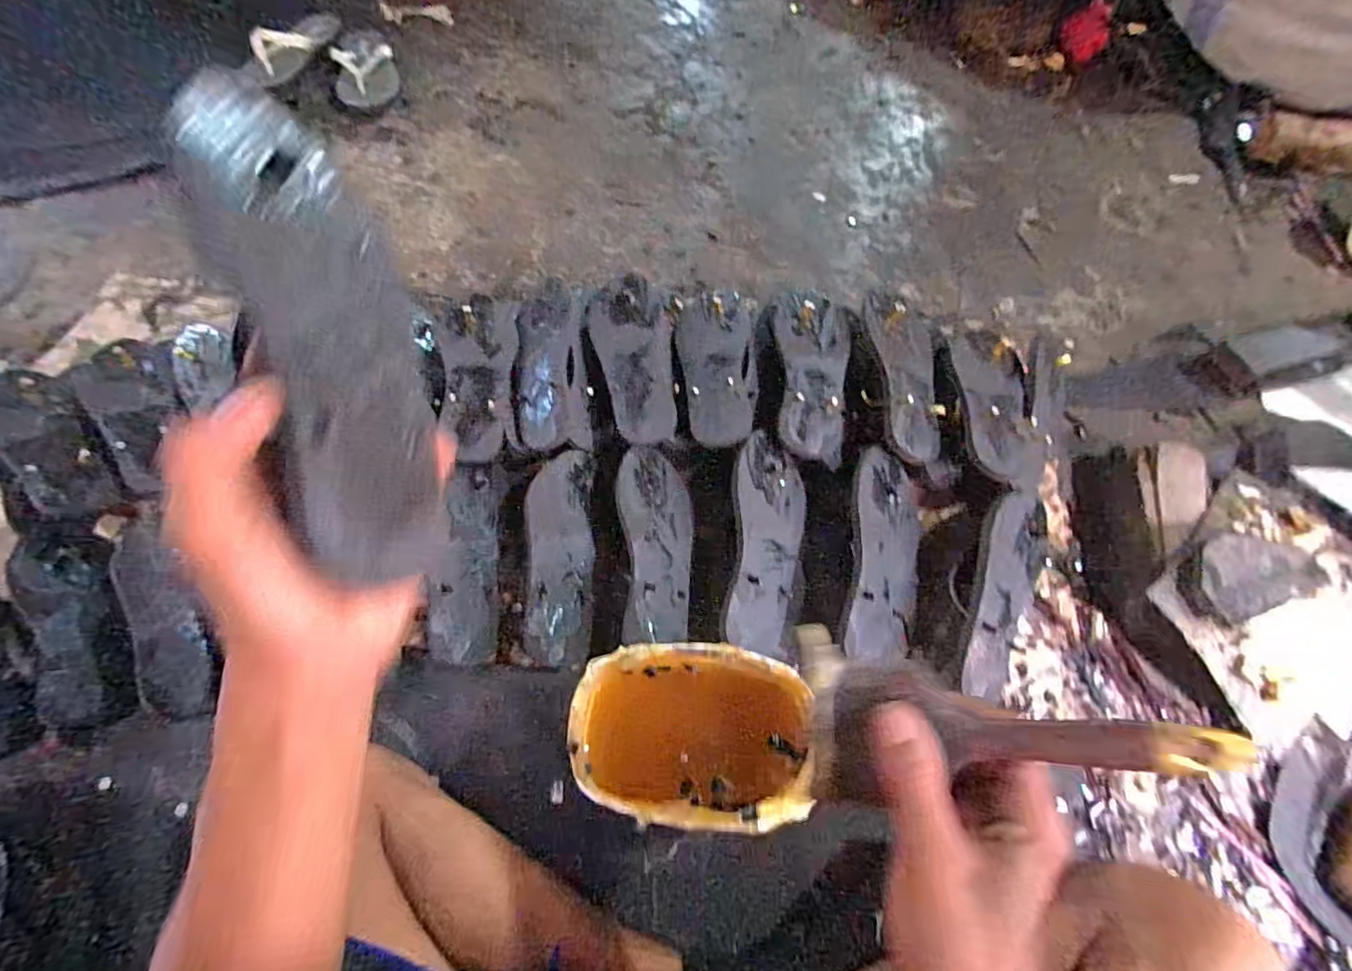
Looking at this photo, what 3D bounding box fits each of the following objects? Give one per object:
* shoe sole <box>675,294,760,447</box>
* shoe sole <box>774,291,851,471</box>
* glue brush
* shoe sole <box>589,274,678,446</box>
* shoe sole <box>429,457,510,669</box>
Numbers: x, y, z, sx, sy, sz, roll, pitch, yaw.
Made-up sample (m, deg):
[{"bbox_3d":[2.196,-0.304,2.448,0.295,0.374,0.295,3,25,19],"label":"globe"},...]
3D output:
[{"bbox_3d":[0.051,-0.147,0.690,0.093,0.021,0.204,-1,65,0],"label":"shoe sole"},{"bbox_3d":[0.163,-0.135,0.687,0.090,0.034,0.225,3,65,2],"label":"shoe sole"},{"bbox_3d":[0.154,0.120,0.275,0.184,0.018,0.077,1,64,19],"label":"glue brush"},{"bbox_3d":[-0.046,-0.161,0.703,0.099,0.026,0.232,-9,65,-4],"label":"shoe sole"},{"bbox_3d":[-0.227,0.080,0.625,0.070,0.013,0.219,10,66,-31],"label":"shoe sole"}]

